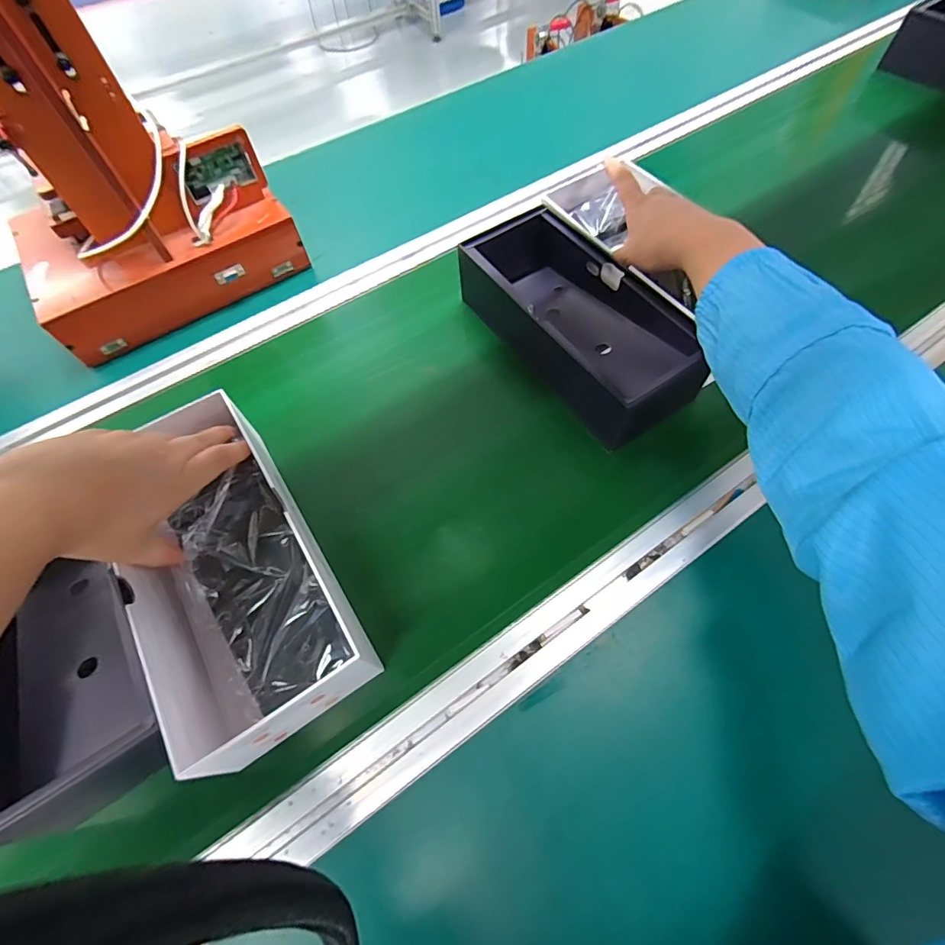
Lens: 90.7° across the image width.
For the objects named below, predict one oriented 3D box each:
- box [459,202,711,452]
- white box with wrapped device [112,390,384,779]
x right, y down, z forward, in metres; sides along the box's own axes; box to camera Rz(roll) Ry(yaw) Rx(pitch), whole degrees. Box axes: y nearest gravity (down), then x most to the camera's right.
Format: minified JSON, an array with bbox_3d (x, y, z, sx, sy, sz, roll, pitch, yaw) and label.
[{"bbox_3d":[0.091,-0.166,0.475,0.113,0.072,0.294,-30,63,-12],"label":"box"},{"bbox_3d":[-0.181,0.071,0.355,0.121,0.082,0.252,-31,63,-13],"label":"white box with wrapped device"}]

